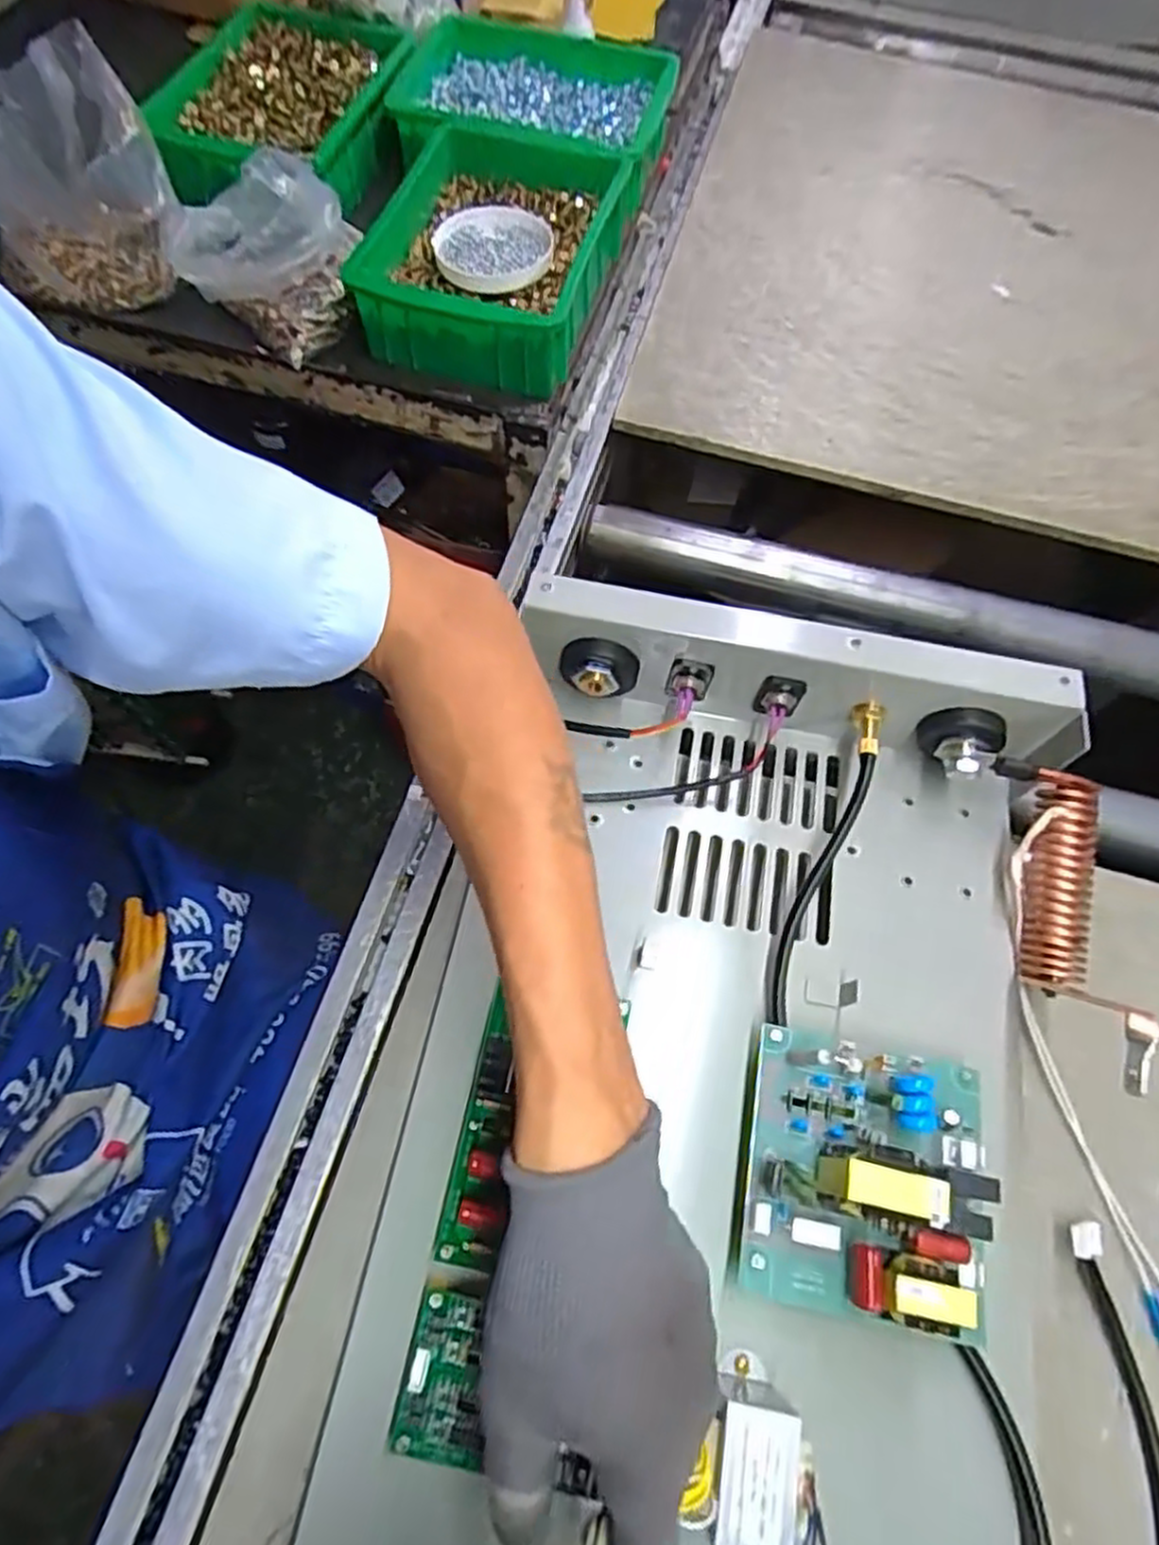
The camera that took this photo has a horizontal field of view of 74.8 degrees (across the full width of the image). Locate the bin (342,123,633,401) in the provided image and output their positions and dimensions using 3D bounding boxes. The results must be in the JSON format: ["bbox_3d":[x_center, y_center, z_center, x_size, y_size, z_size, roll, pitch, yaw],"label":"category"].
[{"bbox_3d":[-0.077,-0.441,0.659,0.188,0.082,0.241,18,67,5],"label":"bin"}]

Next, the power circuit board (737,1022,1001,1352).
[{"bbox_3d":[0.141,0.194,0.364,0.112,0.076,0.121,11,67,2],"label":"power circuit board"}]

